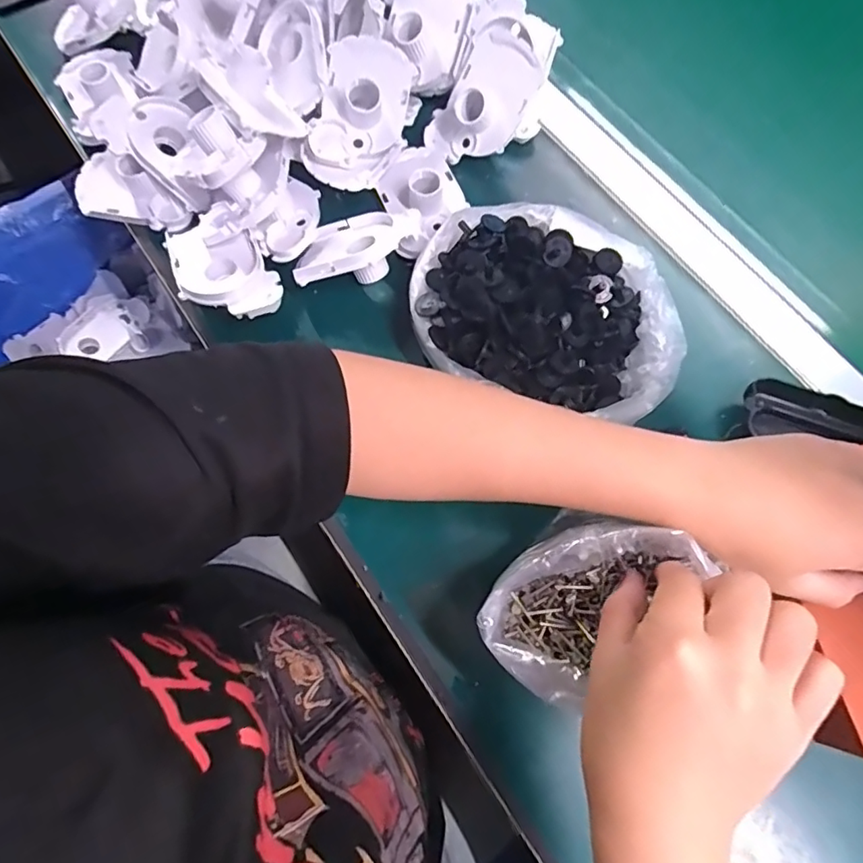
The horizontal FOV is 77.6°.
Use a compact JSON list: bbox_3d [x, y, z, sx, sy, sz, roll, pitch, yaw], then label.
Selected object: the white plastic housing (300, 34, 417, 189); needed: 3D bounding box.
[{"bbox_3d":[-0.057,-0.250,0.428,0.068,0.050,0.111,20,73,7],"label":"white plastic housing"}]

